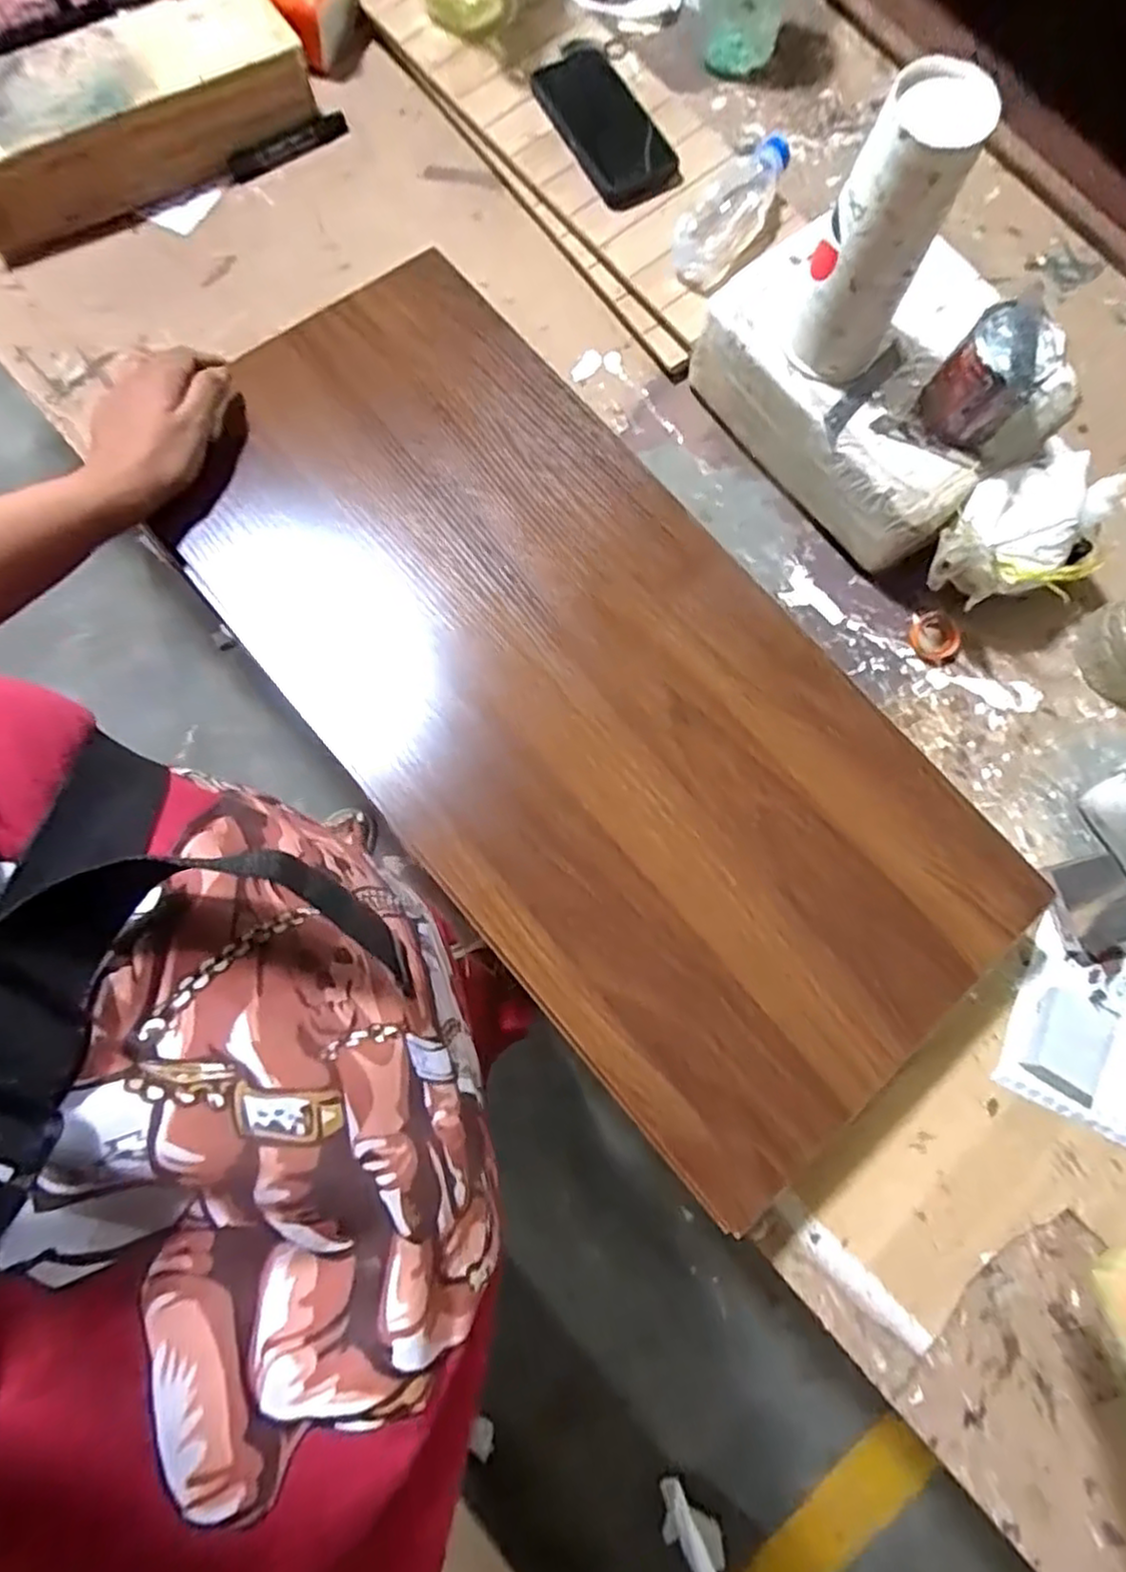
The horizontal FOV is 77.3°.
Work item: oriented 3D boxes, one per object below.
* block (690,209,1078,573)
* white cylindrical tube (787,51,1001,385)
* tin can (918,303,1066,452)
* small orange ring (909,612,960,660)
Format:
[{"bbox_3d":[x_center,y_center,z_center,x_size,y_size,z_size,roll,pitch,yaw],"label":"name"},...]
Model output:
[{"bbox_3d":[0.269,-0.344,0.612,0.189,0.105,0.262,-35,81,-6],"label":"block"},{"bbox_3d":[0.214,-0.370,0.485,0.067,0.172,0.070,0,79,0],"label":"white cylindrical tube"},{"bbox_3d":[0.312,-0.298,0.520,0.065,0.079,0.066,-41,82,-7],"label":"tin can"},{"bbox_3d":[0.327,-0.132,0.618,0.042,0.008,0.042,0,79,0],"label":"small orange ring"}]

